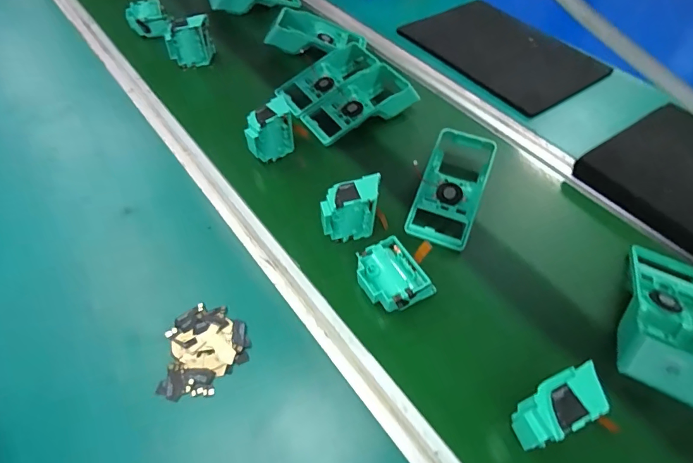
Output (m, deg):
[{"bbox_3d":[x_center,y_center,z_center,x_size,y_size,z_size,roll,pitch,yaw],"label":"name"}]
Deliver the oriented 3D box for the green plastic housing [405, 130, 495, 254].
[{"bbox_3d":[0.144,-0.066,0.563,0.081,0.046,0.183,18,53,13],"label":"green plastic housing"}]

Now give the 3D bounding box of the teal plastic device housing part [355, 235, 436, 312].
[{"bbox_3d":[0.050,0.051,0.473,0.069,0.027,0.075,-26,57,-20],"label":"teal plastic device housing part"}]

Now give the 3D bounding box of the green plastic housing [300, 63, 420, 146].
[{"bbox_3d":[0.020,-0.206,0.667,0.183,0.048,0.087,-25,56,-20],"label":"green plastic housing"}]

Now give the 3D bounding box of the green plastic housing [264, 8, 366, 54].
[{"bbox_3d":[-0.055,-0.375,0.796,0.179,0.050,0.105,11,52,7],"label":"green plastic housing"}]

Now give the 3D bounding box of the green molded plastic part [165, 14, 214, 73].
[{"bbox_3d":[-0.277,-0.332,0.746,0.076,0.085,0.028,-26,57,-20],"label":"green molded plastic part"}]

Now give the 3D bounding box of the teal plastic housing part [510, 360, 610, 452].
[{"bbox_3d":[0.189,0.158,0.373,0.074,0.055,0.042,-19,55,-16],"label":"teal plastic housing part"}]

